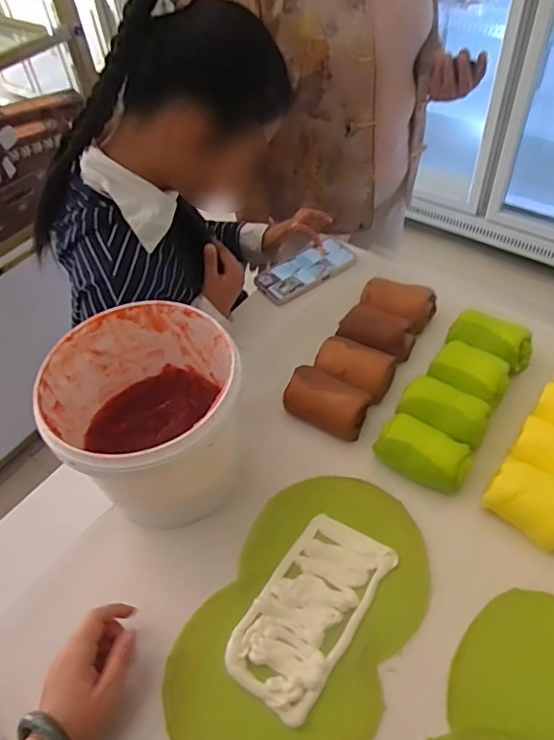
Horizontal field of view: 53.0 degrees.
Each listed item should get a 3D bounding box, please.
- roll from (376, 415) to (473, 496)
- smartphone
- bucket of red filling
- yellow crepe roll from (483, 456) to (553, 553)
[{"bbox_3d":[0.175,0.105,0.670,0.110,0.068,0.060,28,58,25],"label":"roll"},{"bbox_3d":[0.052,-0.168,0.929,0.176,0.010,0.089,-34,55,-21],"label":"smartphone"},{"bbox_3d":[-0.135,0.065,0.639,0.194,0.202,0.203,-3,50,3],"label":"bucket of red filling"},{"bbox_3d":[0.284,0.149,0.614,0.098,0.063,0.063,31,60,27],"label":"yellow crepe roll"}]

